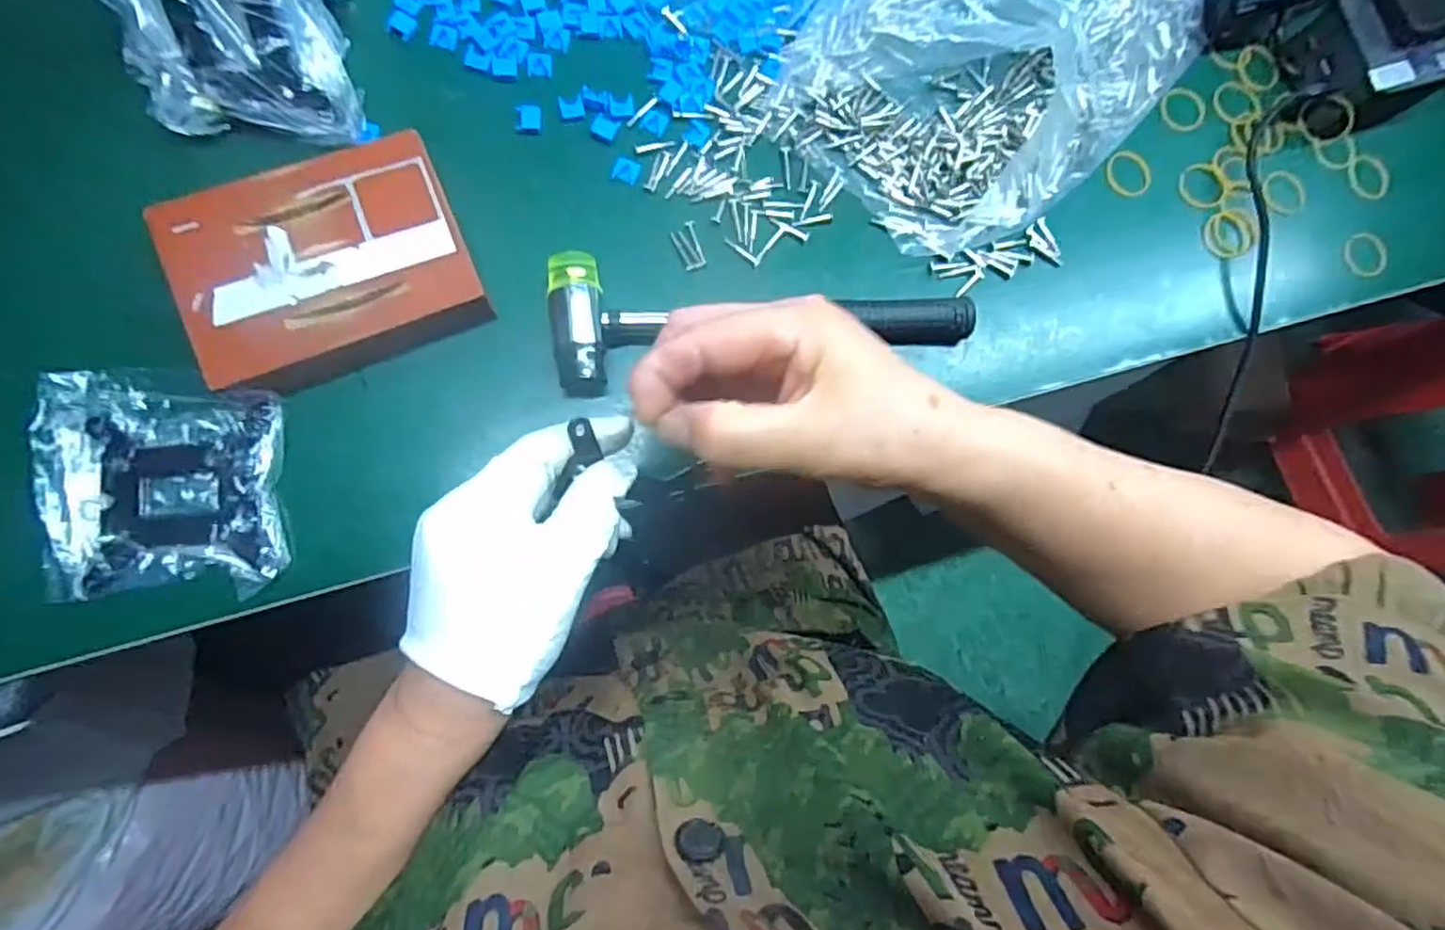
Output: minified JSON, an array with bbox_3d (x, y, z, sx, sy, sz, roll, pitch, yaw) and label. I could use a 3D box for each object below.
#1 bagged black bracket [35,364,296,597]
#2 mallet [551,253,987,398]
[{"bbox_3d":[-0.281,0.006,0.345,0.105,0.012,0.113,-5,82,-6],"label":"bagged black bracket"},{"bbox_3d":[0.026,-0.082,0.390,0.241,0.026,0.077,-3,82,-6],"label":"mallet"}]

